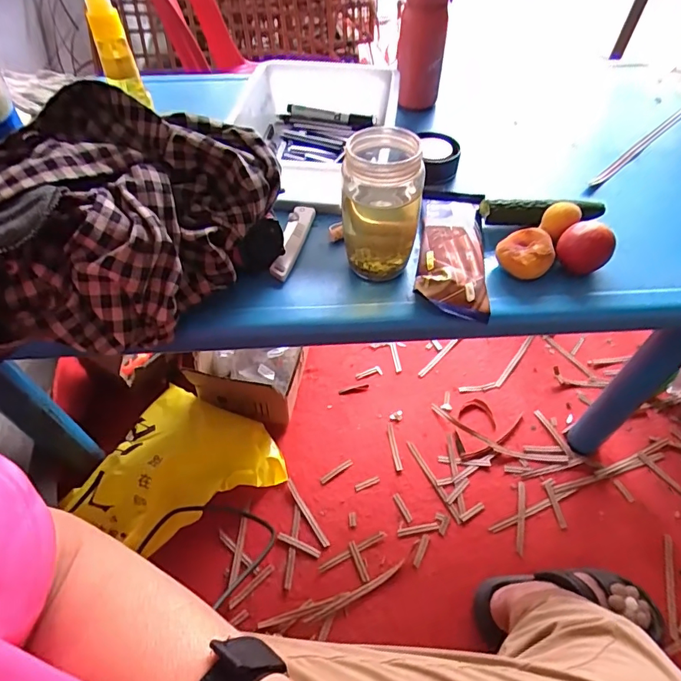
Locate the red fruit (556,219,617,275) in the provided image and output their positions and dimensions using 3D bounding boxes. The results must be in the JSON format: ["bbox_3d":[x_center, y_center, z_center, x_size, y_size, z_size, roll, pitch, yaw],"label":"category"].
[{"bbox_3d":[0.251,-0.092,0.487,0.048,0.050,0.045,33,60,25],"label":"red fruit"}]

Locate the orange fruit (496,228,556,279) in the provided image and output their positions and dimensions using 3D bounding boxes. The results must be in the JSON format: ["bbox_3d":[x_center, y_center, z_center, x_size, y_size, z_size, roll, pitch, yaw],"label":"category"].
[{"bbox_3d":[0.190,-0.088,0.486,0.054,0.036,0.046,20,55,17],"label":"orange fruit"}]

